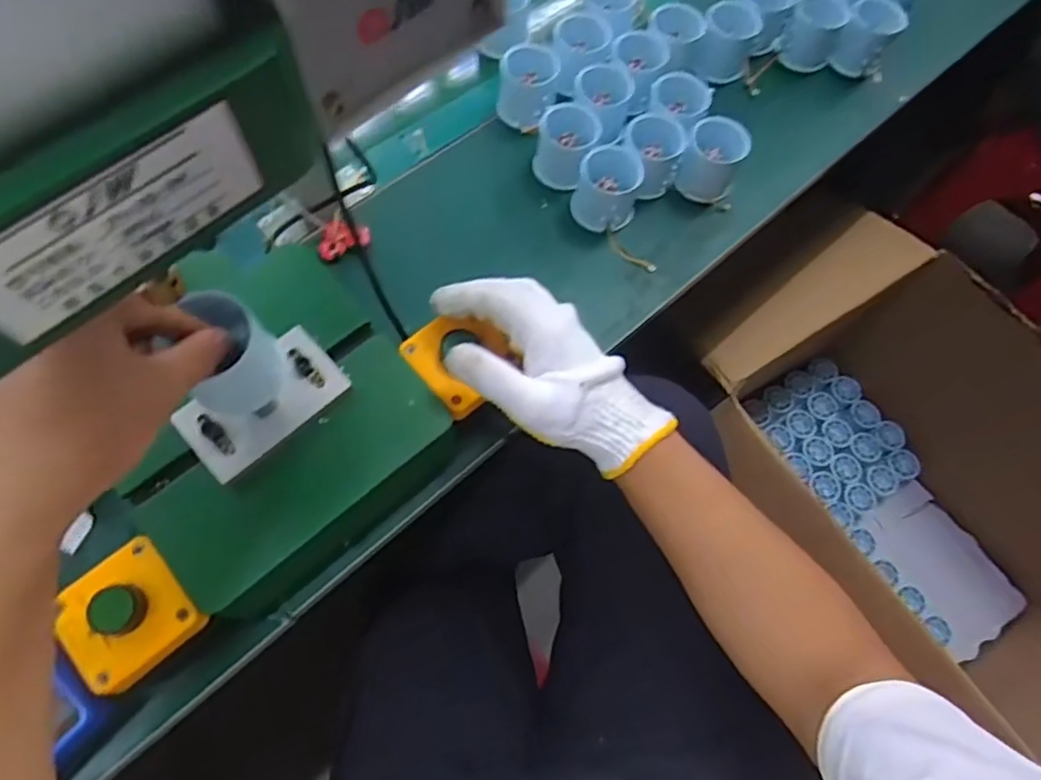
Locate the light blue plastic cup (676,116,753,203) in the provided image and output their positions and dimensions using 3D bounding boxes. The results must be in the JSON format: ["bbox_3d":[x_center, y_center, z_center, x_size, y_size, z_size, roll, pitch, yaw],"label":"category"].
[{"bbox_3d":[0.176,-0.211,0.586,0.050,0.056,0.051,1,68,-3],"label":"light blue plastic cup"}]

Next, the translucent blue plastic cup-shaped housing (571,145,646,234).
[{"bbox_3d":[0.075,-0.174,0.561,0.054,0.052,0.053,1,68,-3],"label":"translucent blue plastic cup-shaped housing"}]

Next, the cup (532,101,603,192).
[{"bbox_3d":[0.041,-0.215,0.571,0.053,0.046,0.063,14,68,3],"label":"cup"}]

